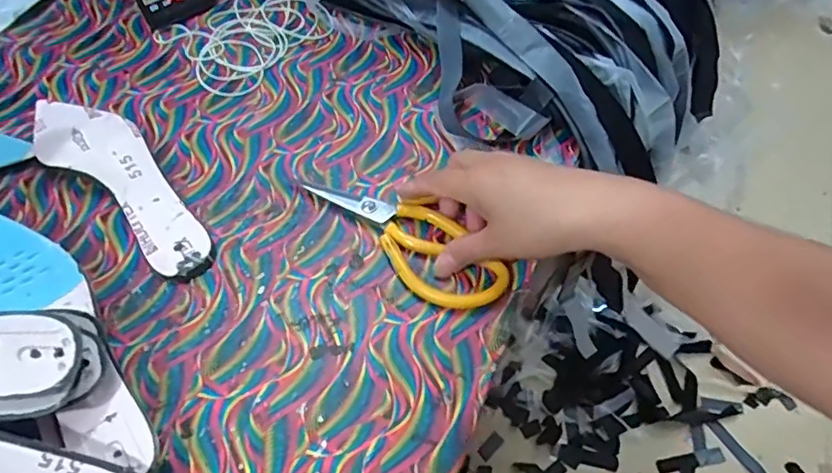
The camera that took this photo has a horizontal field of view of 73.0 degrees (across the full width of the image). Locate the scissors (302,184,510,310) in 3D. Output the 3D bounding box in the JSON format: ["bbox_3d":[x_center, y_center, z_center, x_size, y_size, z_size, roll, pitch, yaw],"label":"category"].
[{"bbox_3d":[-0.009,-0.003,0.432,0.173,0.009,0.063,35,62,21],"label":"scissors"}]

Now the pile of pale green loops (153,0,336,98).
[{"bbox_3d":[-0.170,-0.208,0.572,0.131,0.007,0.153,37,62,21],"label":"pile of pale green loops"}]

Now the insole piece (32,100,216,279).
[{"bbox_3d":[-0.244,-0.050,0.454,0.064,0.024,0.241,-37,65,-24],"label":"insole piece"}]

